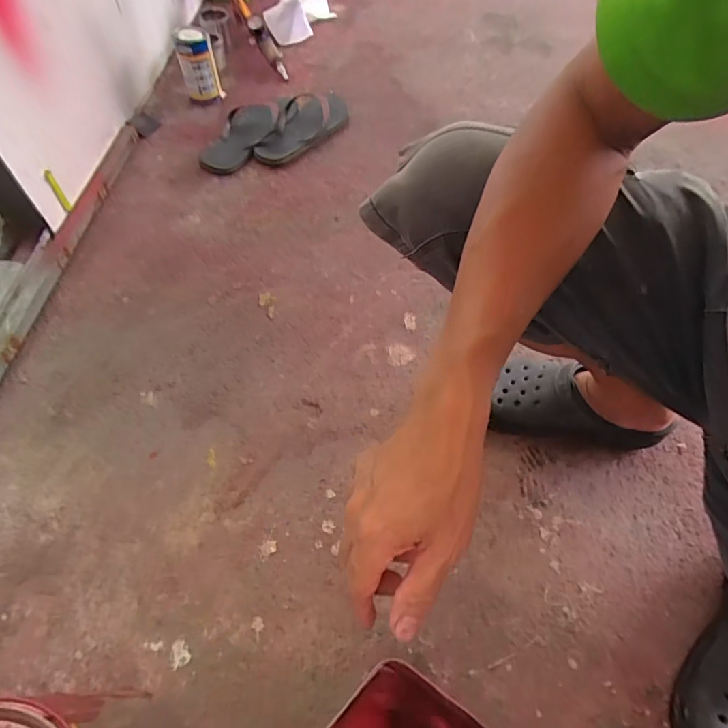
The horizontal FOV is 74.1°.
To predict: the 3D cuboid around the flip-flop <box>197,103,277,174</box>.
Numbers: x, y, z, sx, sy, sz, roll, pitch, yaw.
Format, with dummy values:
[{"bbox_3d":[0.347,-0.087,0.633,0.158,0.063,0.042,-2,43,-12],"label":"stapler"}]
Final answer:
[{"bbox_3d":[-0.261,-0.472,1.012,0.101,0.047,0.219,22,60,12],"label":"flip-flop"}]

